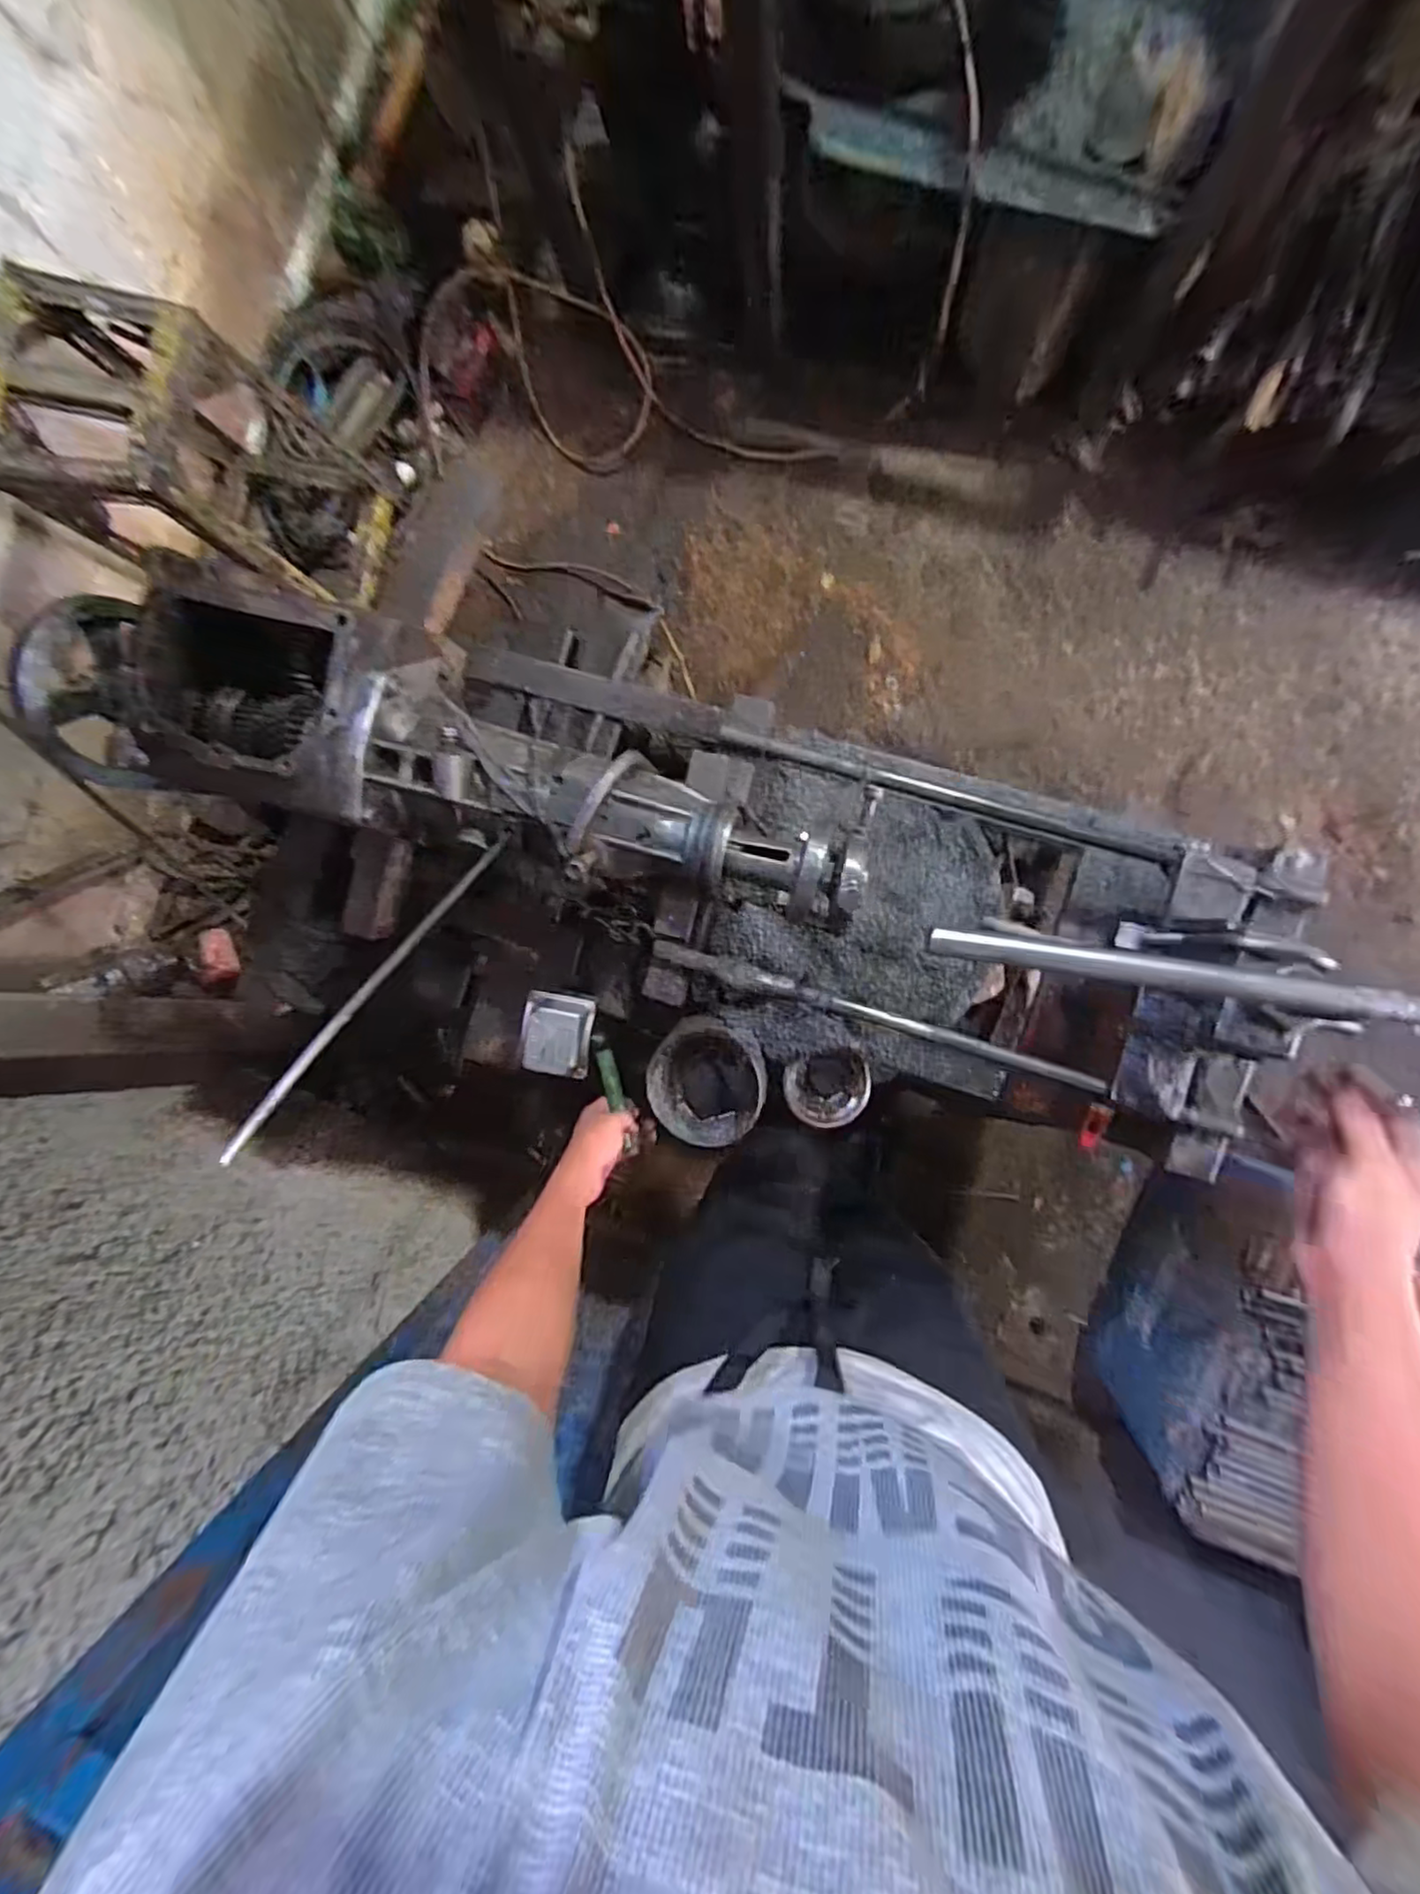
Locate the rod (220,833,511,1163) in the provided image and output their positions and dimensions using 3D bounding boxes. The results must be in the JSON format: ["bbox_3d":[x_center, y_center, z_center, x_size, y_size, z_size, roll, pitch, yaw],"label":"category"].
[{"bbox_3d":[-0.208,0.008,0.439,0.010,0.298,0.013,16,134,5],"label":"rod"}]

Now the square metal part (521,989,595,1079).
[{"bbox_3d":[-0.162,0.093,0.694,0.074,0.024,0.084,9,92,8],"label":"square metal part"}]

